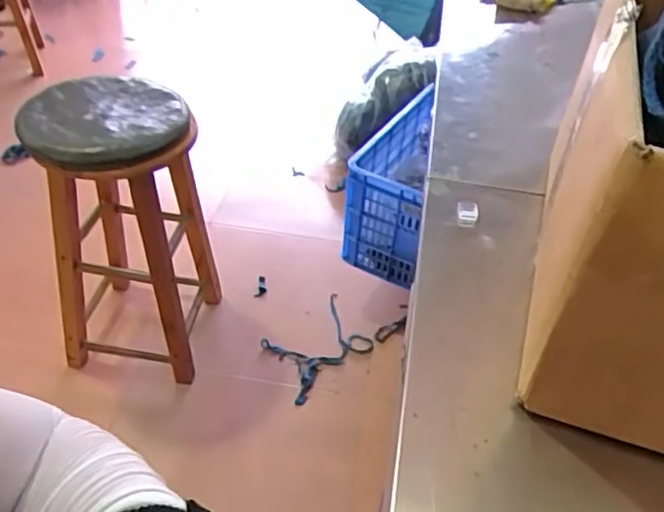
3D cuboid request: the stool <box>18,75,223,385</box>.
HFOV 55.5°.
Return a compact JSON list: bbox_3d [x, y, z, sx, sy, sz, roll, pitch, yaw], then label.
[{"bbox_3d":[-0.404,-0.036,1.279,0.292,0.584,0.295,0,41,-6],"label":"stool"}]

